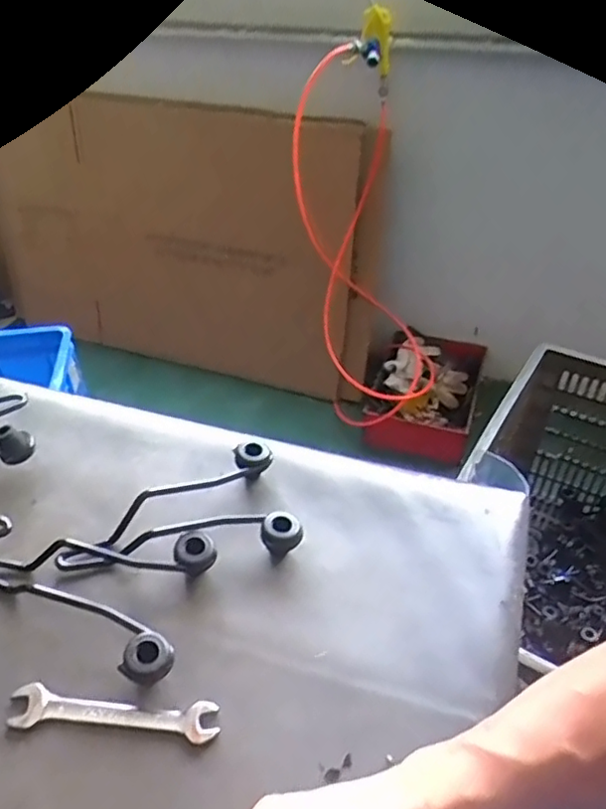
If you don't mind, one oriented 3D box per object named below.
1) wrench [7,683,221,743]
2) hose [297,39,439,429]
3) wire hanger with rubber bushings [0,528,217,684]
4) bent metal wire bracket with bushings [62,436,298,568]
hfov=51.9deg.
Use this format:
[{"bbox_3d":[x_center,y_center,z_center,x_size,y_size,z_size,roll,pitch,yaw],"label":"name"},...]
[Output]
[{"bbox_3d":[-0.129,0.210,0.424,0.143,0.004,0.027,2,43,4],"label":"wrench"},{"bbox_3d":[0.163,-0.343,1.414,0.343,0.770,0.379,9,44,12],"label":"hose"},{"bbox_3d":[-0.158,0.124,0.490,0.196,0.036,0.112,21,47,24],"label":"wire hanger with rubber bushings"},{"bbox_3d":[-0.106,0.090,0.525,0.192,0.032,0.107,-9,43,-7],"label":"bent metal wire bracket with bushings"}]

